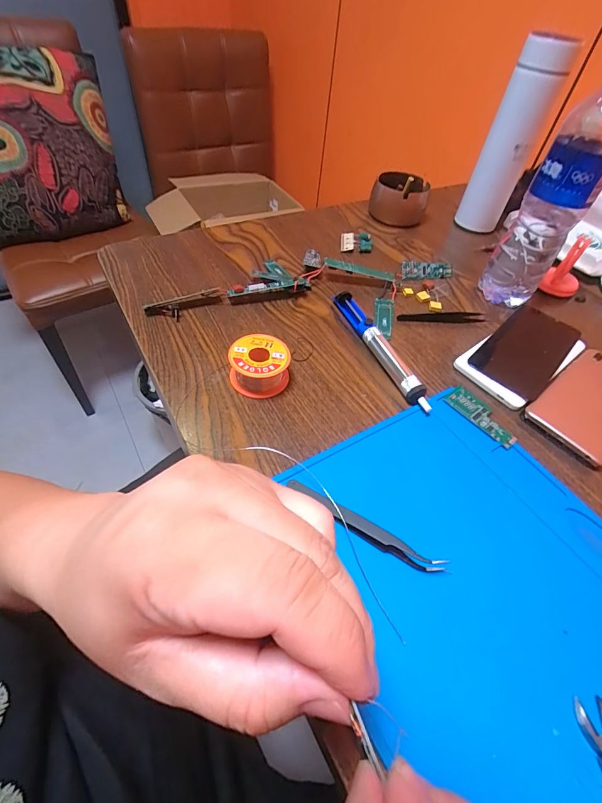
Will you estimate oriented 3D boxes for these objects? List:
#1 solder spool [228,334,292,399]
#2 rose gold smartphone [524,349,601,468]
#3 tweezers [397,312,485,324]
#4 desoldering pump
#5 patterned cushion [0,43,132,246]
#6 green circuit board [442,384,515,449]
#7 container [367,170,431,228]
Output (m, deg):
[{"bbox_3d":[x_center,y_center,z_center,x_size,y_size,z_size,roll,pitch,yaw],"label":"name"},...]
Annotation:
[{"bbox_3d":[-0.038,-0.032,0.339,0.052,0.032,0.051,3,51,-4],"label":"solder spool"},{"bbox_3d":[0.285,-0.001,0.362,0.153,0.009,0.073,-30,60,-27],"label":"rose gold smartphone"},{"bbox_3d":[0.163,-0.098,0.433,0.104,0.004,0.017,-1,51,-7],"label":"tweezers"},{"bbox_3d":[0.081,-0.058,0.379,0.021,0.022,0.172,-15,54,-18],"label":"desoldering pump"},{"bbox_3d":[-0.685,-0.611,0.913,0.403,0.368,0.190,-12,53,-16],"label":"patterned cushion"},{"bbox_3d":[0.166,0.012,0.340,0.028,0.004,0.068,-31,60,-27],"label":"green circuit board"},{"bbox_3d":[0.153,-0.314,0.582,0.088,0.050,0.086,3,51,-4],"label":"container"}]

